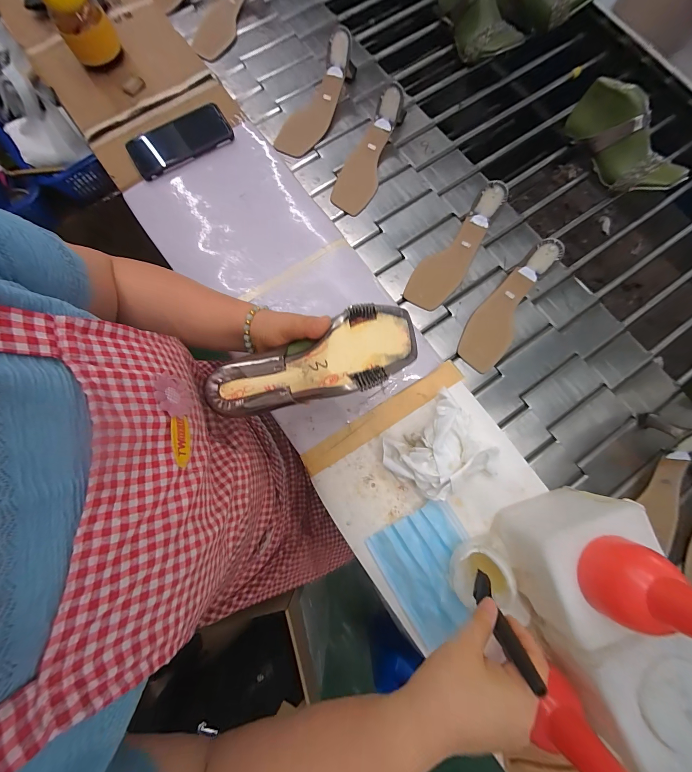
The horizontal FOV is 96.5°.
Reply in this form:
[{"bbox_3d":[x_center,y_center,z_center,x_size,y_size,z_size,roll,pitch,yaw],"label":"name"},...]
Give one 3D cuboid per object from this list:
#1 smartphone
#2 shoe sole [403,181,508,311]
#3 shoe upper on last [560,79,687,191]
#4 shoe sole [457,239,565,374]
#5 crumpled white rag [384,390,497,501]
[{"bbox_3d":[-0.275,-0.405,0.513,0.165,0.011,0.076,-26,89,0],"label":"smartphone"},{"bbox_3d":[0.180,-0.223,0.508,0.069,0.039,0.213,37,100,9],"label":"shoe sole"},{"bbox_3d":[0.484,-0.424,0.536,0.070,0.083,0.220,-32,84,-8],"label":"shoe upper on last"},{"bbox_3d":[0.259,-0.128,0.499,0.071,0.041,0.216,31,103,7],"label":"shoe sole"},{"bbox_3d":[0.122,0.087,0.394,0.126,0.054,0.121,-37,83,-6],"label":"crumpled white rag"}]

